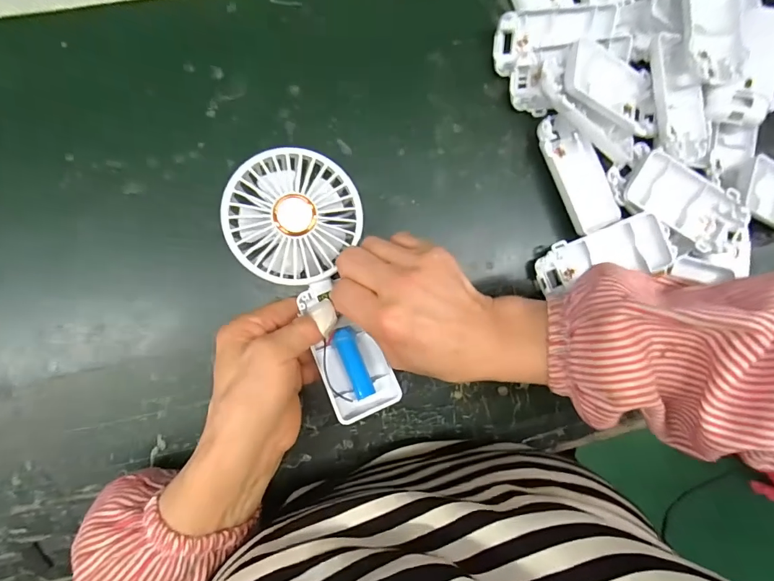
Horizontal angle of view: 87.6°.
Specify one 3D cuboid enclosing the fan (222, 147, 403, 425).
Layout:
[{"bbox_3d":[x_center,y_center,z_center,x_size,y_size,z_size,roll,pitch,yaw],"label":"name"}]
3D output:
[{"bbox_3d":[-0.045,-0.003,0.267,0.080,0.028,0.174,-19,95,-6],"label":"fan"}]

